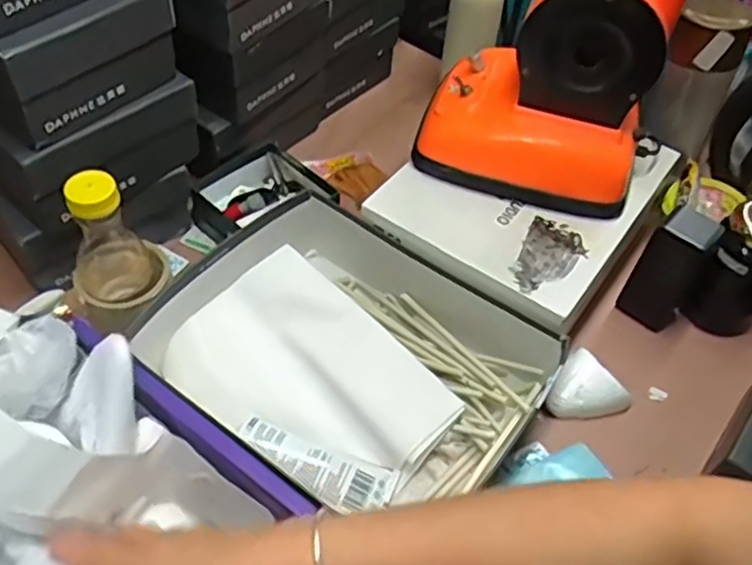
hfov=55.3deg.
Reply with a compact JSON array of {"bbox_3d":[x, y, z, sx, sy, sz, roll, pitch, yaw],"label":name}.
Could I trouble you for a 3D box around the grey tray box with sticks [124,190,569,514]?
[{"bbox_3d":[-0.026,0.073,0.661,0.326,0.081,0.231,30,54,17],"label":"grey tray box with sticks"}]

